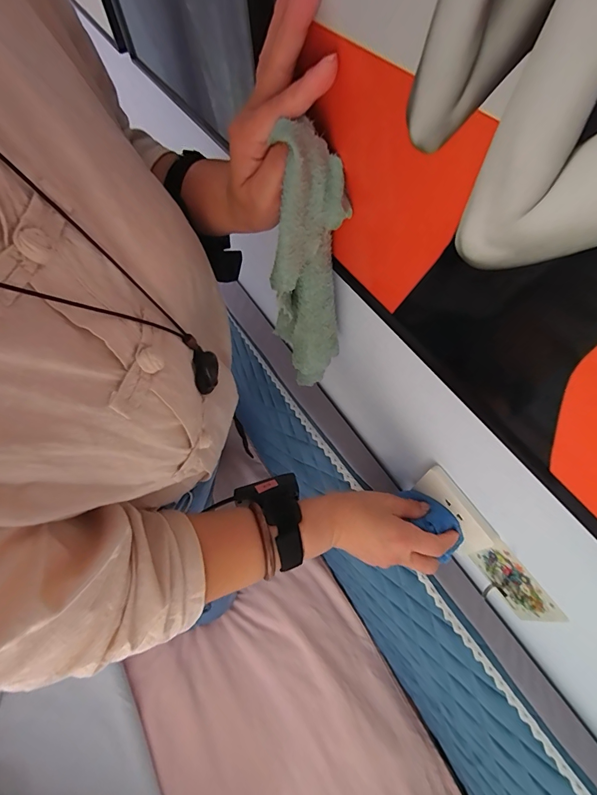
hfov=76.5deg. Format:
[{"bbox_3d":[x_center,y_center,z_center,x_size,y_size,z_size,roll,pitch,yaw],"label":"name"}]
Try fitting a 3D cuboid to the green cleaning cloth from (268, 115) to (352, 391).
[{"bbox_3d":[0.001,-0.094,0.323,0.059,0.234,0.046,-28,62,-14],"label":"green cleaning cloth"}]

